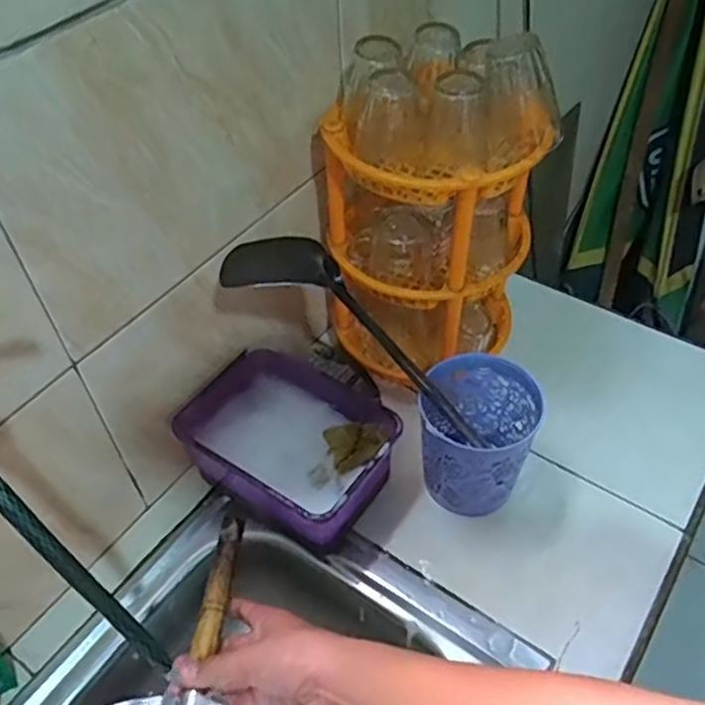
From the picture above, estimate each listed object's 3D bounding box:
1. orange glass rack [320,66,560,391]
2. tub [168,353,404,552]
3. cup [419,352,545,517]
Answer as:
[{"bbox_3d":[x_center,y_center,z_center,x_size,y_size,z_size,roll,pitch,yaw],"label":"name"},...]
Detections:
[{"bbox_3d":[0.082,-0.127,0.749,0.209,0.356,0.143,8,49,10],"label":"orange glass rack"},{"bbox_3d":[-0.070,0.101,0.757,0.222,0.089,0.165,26,54,24],"label":"tub"},{"bbox_3d":[0.127,0.088,0.737,0.116,0.125,0.114,-1,48,1],"label":"cup"}]

